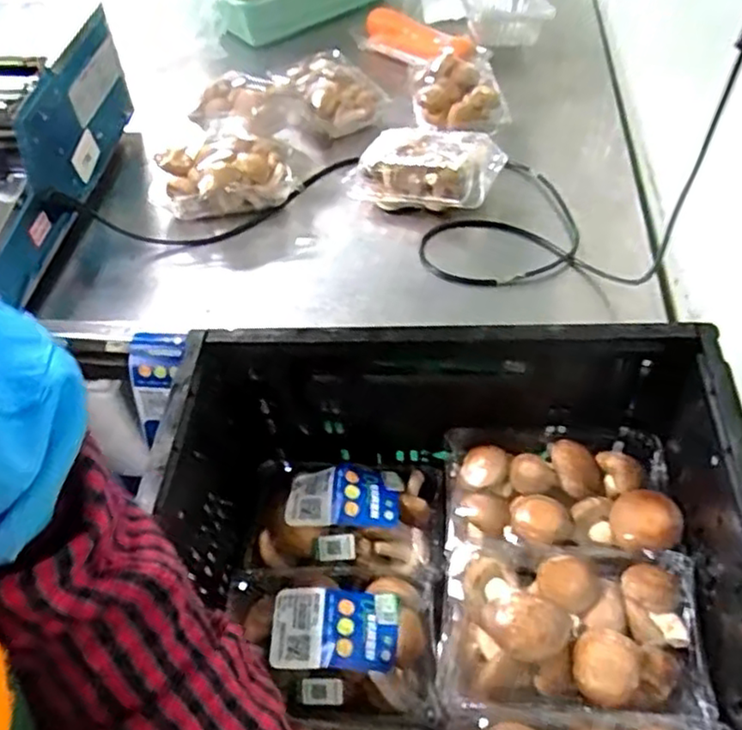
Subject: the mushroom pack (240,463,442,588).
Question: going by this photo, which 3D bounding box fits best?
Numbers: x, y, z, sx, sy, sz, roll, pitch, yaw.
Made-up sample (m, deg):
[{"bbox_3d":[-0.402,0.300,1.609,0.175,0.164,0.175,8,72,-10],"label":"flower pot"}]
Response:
[{"bbox_3d":[-0.021,0.132,0.605,0.161,0.048,0.110,5,52,7],"label":"mushroom pack"}]

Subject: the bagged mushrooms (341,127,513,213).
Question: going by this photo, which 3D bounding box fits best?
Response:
[{"bbox_3d":[0.063,-0.229,0.811,0.162,0.067,0.102,17,55,16],"label":"bagged mushrooms"}]

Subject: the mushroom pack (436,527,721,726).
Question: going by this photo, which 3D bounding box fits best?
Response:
[{"bbox_3d":[0.139,0.186,0.495,0.172,0.079,0.128,3,52,6],"label":"mushroom pack"}]

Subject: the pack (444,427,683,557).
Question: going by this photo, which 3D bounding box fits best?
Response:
[{"bbox_3d":[0.147,0.097,0.551,0.169,0.046,0.112,2,52,5],"label":"pack"}]

